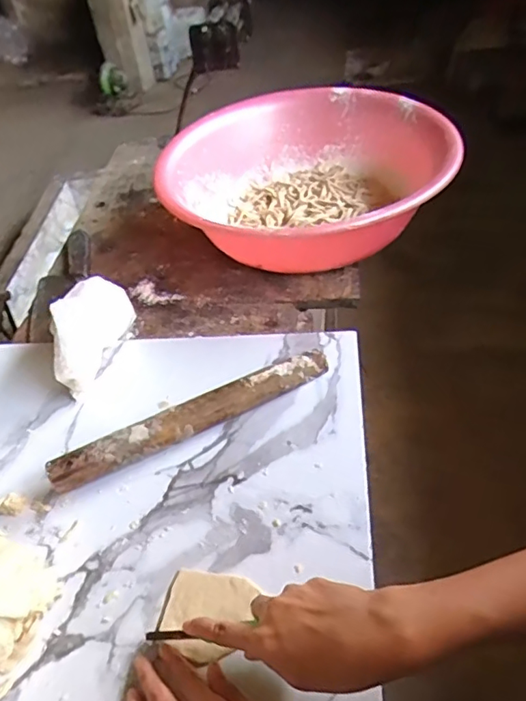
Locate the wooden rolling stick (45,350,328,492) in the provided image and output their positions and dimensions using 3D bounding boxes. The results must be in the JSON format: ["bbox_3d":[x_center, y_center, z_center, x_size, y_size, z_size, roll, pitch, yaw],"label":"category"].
[{"bbox_3d":[-0.068,0.071,0.561,0.301,0.034,0.025,-24,46,-15],"label":"wooden rolling stick"}]

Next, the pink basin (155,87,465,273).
[{"bbox_3d":[0.063,-0.231,0.786,0.388,0.153,0.378,-4,44,4],"label":"pink basin"}]

